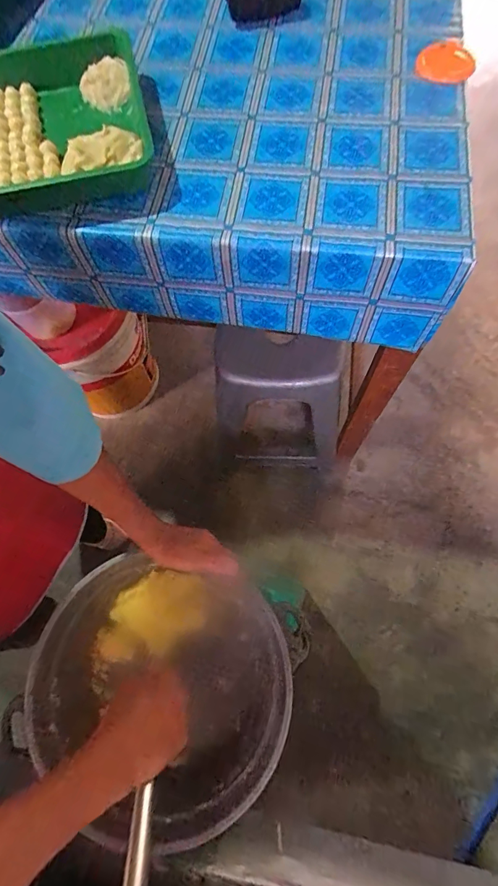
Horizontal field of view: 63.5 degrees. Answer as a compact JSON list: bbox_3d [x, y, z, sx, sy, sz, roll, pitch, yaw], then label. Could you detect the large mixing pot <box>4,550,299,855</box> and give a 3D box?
[{"bbox_3d":[-0.111,0.316,0.527,0.311,0.097,0.280,13,72,7],"label":"large mixing pot"}]

